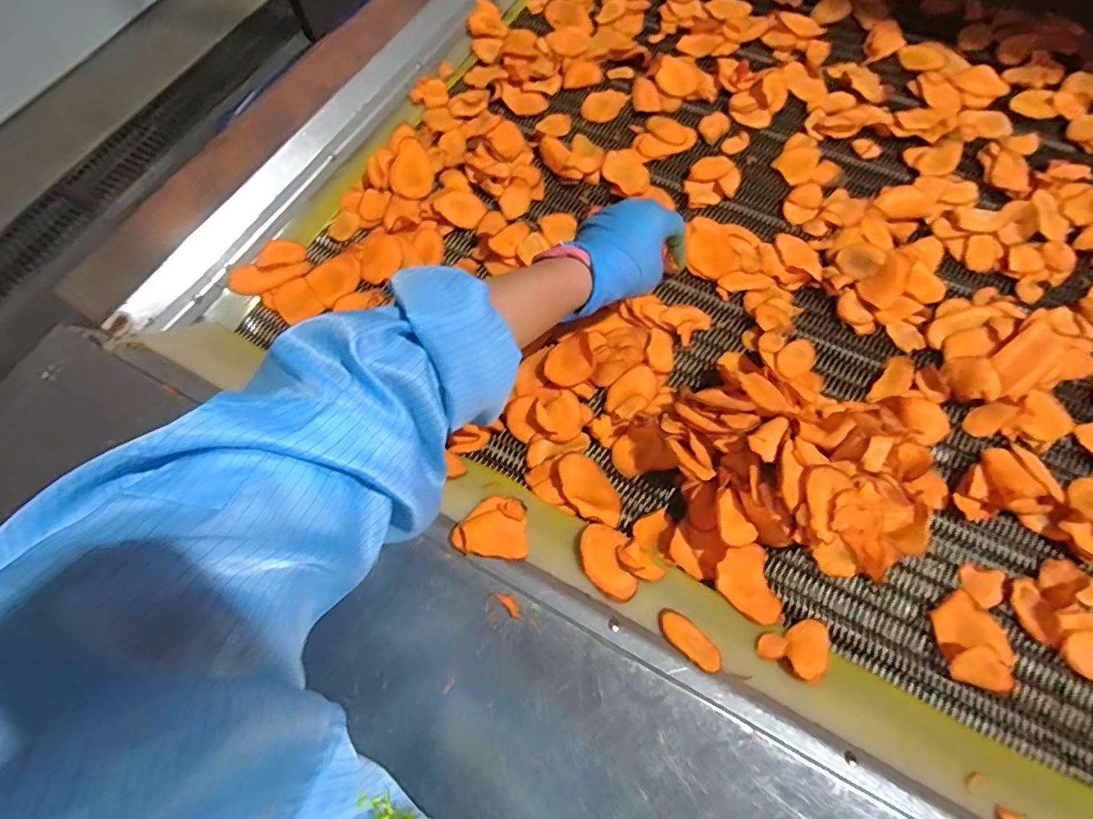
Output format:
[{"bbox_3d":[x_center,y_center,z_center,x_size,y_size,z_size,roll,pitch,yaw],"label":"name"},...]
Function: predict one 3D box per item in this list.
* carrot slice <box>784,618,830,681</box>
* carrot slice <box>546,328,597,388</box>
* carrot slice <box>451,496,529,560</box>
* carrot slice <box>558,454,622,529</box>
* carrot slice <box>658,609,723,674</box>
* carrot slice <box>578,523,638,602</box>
[{"bbox_3d":[0.183,0.166,0.370,0.028,0.004,0.049,28,41,19],"label":"carrot slice"},{"bbox_3d":[0.020,-0.043,0.467,0.044,0.008,0.045,-5,76,21],"label":"carrot slice"},{"bbox_3d":[-0.041,0.086,0.394,0.053,0.005,0.052,10,41,-11],"label":"carrot slice"},{"bbox_3d":[0.036,0.066,0.431,0.066,0.010,0.037,41,97,1],"label":"carrot slice"},{"bbox_3d":[0.097,0.157,0.360,0.024,0.004,0.048,-29,55,-33],"label":"carrot slice"},{"bbox_3d":[0.044,0.111,0.390,0.039,0.004,0.060,3,45,-9],"label":"carrot slice"}]

